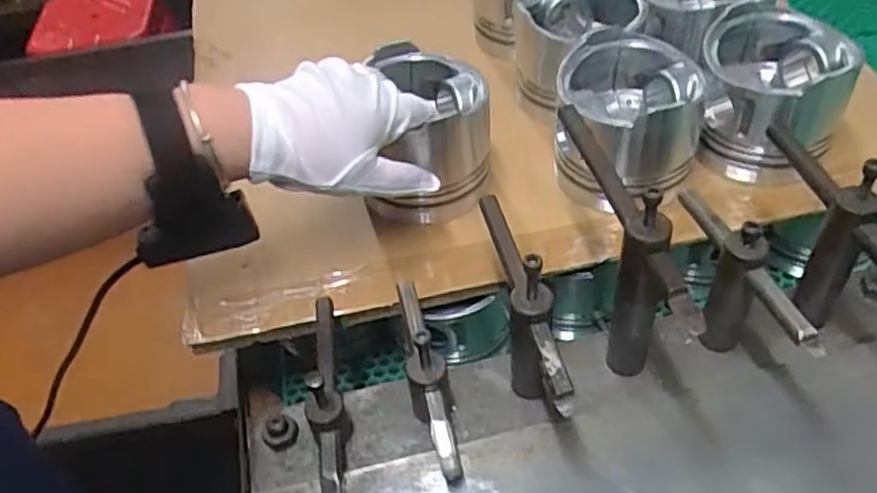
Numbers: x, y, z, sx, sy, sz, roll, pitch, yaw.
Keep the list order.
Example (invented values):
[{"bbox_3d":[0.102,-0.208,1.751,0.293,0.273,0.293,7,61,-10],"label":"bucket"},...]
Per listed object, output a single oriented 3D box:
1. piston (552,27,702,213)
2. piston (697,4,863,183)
[{"bbox_3d":[0.145,-0.096,0.556,0.106,0.094,0.107,7,48,13],"label":"piston"},{"bbox_3d":[0.257,-0.118,0.556,0.105,0.094,0.106,14,50,19],"label":"piston"}]

